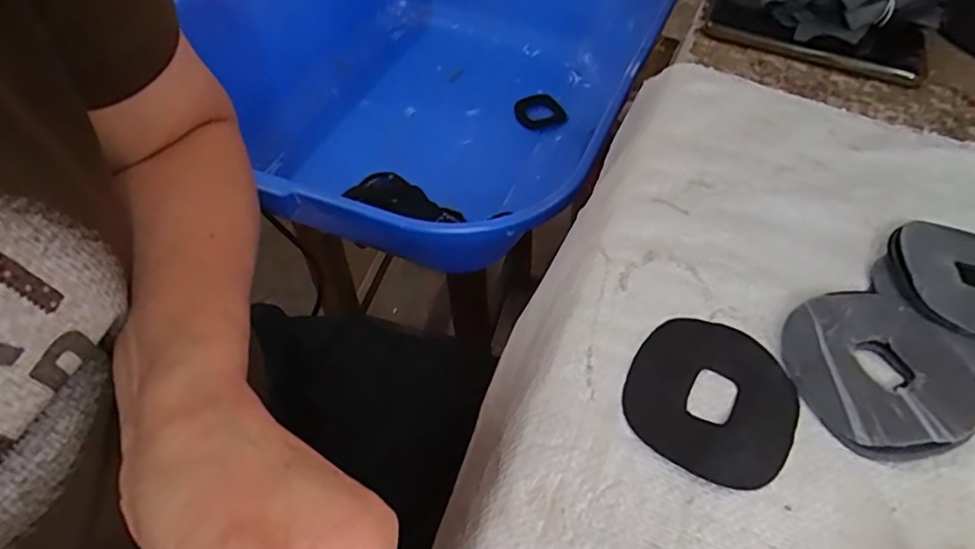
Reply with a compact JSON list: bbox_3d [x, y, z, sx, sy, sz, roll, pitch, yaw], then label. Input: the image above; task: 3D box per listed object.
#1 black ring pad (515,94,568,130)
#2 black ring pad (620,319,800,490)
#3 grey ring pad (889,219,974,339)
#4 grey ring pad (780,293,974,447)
[{"bbox_3d":[0.069,-0.216,0.802,0.062,0.010,0.058,-18,55,-16],"label":"black ring pad"},{"bbox_3d":[0.106,0.056,0.287,0.075,0.005,0.080,29,56,19],"label":"black ring pad"},{"bbox_3d":[0.262,0.003,0.329,0.083,0.011,0.079,14,52,9],"label":"grey ring pad"},{"bbox_3d":[0.191,0.044,0.296,0.080,0.013,0.082,-16,54,-14],"label":"grey ring pad"}]

